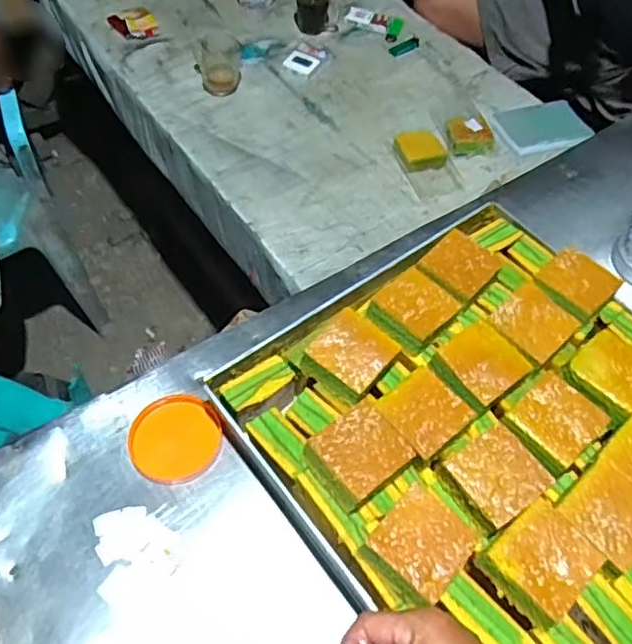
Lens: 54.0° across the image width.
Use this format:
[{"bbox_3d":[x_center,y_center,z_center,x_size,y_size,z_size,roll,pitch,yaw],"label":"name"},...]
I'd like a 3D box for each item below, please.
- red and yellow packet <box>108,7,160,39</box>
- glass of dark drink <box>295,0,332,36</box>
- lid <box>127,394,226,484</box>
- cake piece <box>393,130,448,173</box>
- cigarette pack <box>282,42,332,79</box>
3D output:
[{"bbox_3d":[-0.376,-0.620,1.277,0.079,0.019,0.112,-30,60,-22],"label":"red and yellow packet"},{"bbox_3d":[-0.008,-0.671,1.312,0.079,0.080,0.076,3,53,0],"label":"glass of dark drink"},{"bbox_3d":[-0.152,0.126,0.677,0.096,0.007,0.100,0,56,-1],"label":"lid"},{"bbox_3d":[0.187,-0.302,1.103,0.084,0.031,0.080,-8,54,-8],"label":"cake piece"},{"bbox_3d":[-0.018,-0.530,1.255,0.069,0.019,0.094,25,57,16],"label":"cigarette pack"}]

